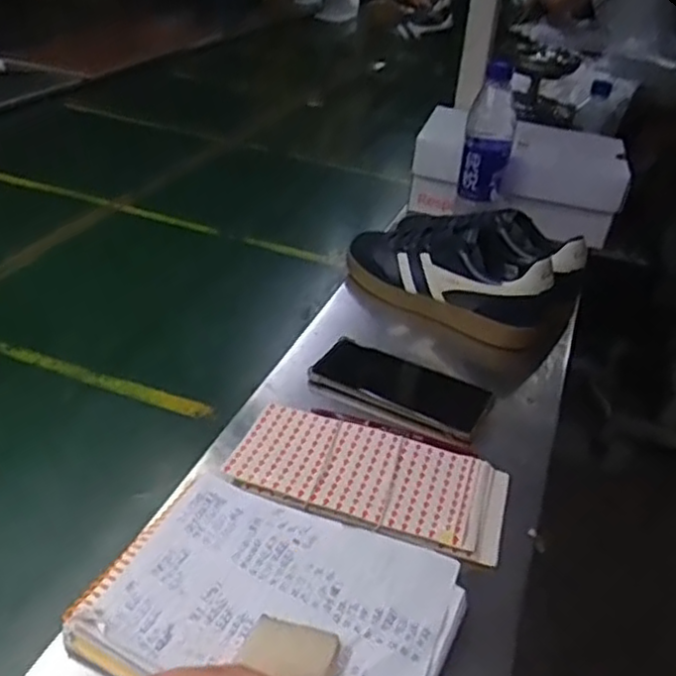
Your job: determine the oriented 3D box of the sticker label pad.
[{"bbox_3d":[0.026,0.107,0.564,0.208,0.011,0.105,13,30,13],"label":"sticker label pad"}]

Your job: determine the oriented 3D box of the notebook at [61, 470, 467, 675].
[{"bbox_3d":[-0.038,0.169,0.461,0.217,0.024,0.158,14,30,15],"label":"notebook"}]

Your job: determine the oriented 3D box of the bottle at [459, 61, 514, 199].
[{"bbox_3d":[0.190,-0.253,0.897,0.058,0.160,0.062,11,29,9],"label":"bottle"}]

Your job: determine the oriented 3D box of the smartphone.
[{"bbox_3d":[0.058,0.044,0.665,0.158,0.021,0.079,22,32,26],"label":"smartphone"}]

